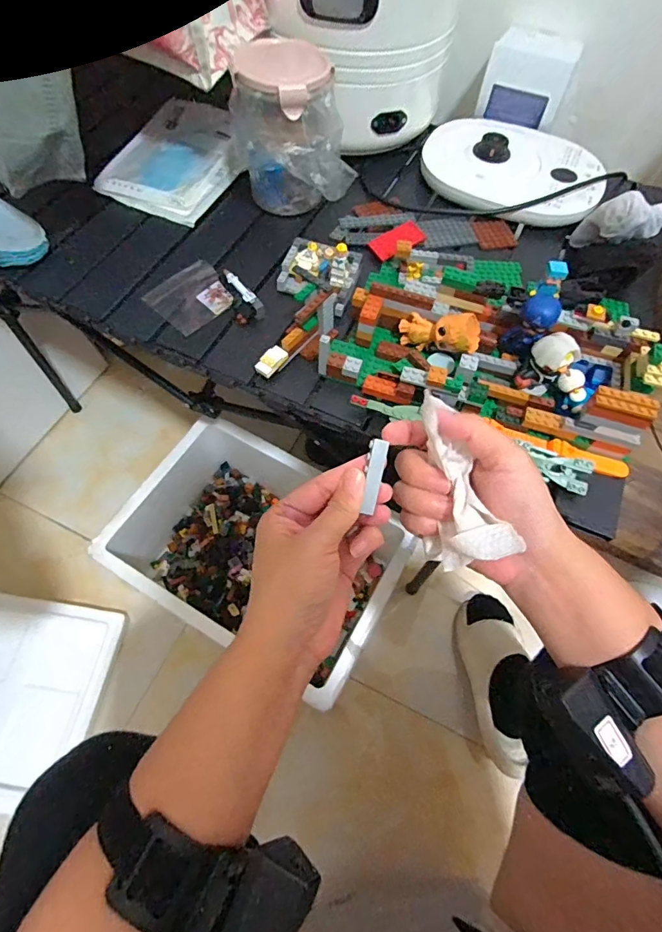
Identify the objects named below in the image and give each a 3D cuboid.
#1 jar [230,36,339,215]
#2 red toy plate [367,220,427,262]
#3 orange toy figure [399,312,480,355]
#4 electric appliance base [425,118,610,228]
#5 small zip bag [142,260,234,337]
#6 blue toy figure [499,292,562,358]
[{"bbox_3d":[-0.046,-0.368,0.512,0.114,0.132,0.109,1,62,-2],"label":"jar"},{"bbox_3d":[0.079,-0.267,0.536,0.067,0.008,0.030,-35,83,-8],"label":"red toy plate"},{"bbox_3d":[0.105,-0.131,0.444,0.075,0.035,0.037,14,60,32],"label":"orange toy figure"},{"bbox_3d":[0.240,-0.393,0.599,0.234,0.036,0.182,18,63,7],"label":"electric appliance base"},{"bbox_3d":[-0.151,-0.186,0.495,0.075,0.006,0.079,41,68,17],"label":"small zip bag"},{"bbox_3d":[0.188,-0.130,0.428,0.034,0.062,0.030,35,66,15],"label":"blue toy figure"}]

